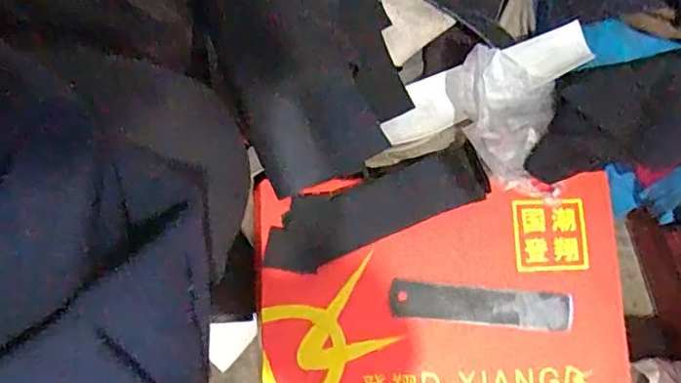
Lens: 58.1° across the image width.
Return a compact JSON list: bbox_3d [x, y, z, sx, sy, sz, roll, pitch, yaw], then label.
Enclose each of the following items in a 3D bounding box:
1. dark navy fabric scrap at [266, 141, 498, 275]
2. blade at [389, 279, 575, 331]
[{"bbox_3d":[0.028,0.014,0.544,0.199,0.010,0.060,-23,79,-1],"label":"dark navy fabric scrap"},{"bbox_3d":[0.123,0.100,0.536,0.157,0.004,0.032,5,86,-1],"label":"blade"}]

